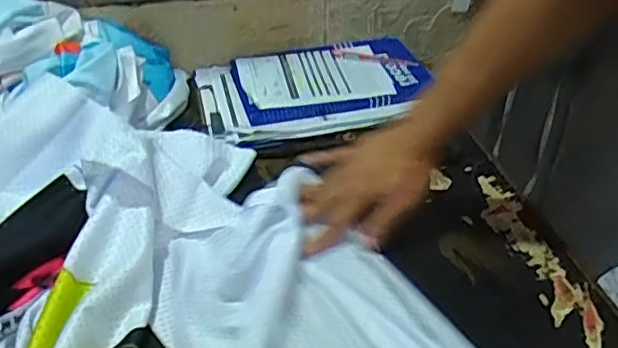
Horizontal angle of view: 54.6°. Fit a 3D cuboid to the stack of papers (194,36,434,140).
[{"bbox_3d":[0.013,-0.134,0.905,0.349,0.027,0.232,-8,37,-10],"label":"stack of papers"}]

